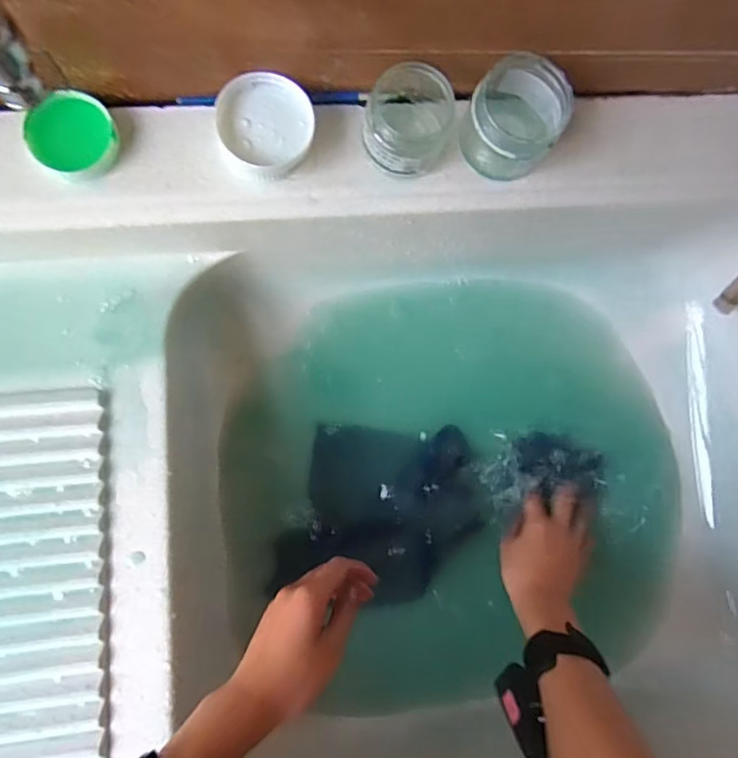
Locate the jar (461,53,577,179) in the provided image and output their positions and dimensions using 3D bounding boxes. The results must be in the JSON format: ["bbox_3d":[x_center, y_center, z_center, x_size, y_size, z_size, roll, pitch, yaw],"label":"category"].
[{"bbox_3d":[0.101,-0.180,0.387,0.064,0.053,0.065,41,82,-2],"label":"jar"}]

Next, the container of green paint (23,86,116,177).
[{"bbox_3d":[-0.197,-0.163,0.374,0.055,0.023,0.048,4,85,-6],"label":"container of green paint"}]

